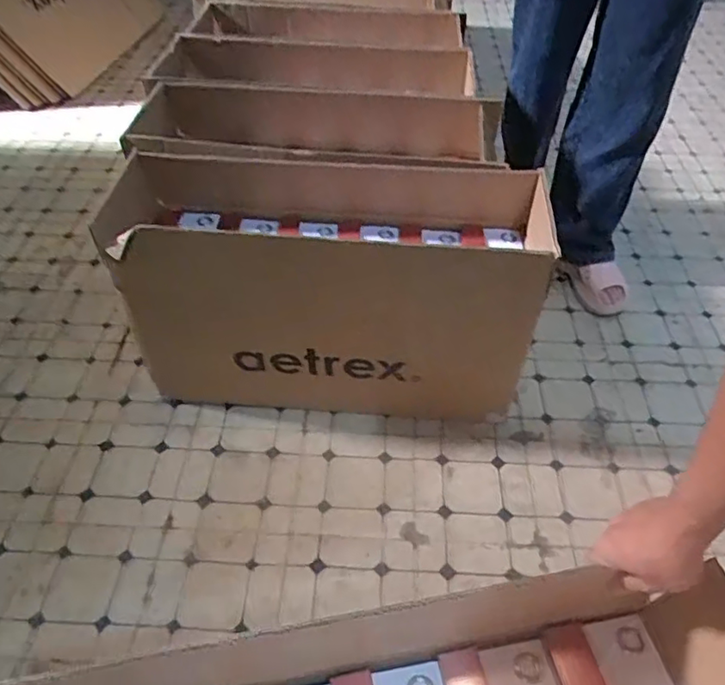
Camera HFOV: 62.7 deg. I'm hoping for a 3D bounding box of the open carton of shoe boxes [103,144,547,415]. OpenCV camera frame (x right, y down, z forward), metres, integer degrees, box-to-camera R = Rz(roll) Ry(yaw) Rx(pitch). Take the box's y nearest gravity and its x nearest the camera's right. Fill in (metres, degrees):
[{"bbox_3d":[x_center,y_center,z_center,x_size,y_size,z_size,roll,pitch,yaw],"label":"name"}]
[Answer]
[{"bbox_3d":[-0.072,-0.092,1.019,0.699,0.359,0.232,4,48,3],"label":"open carton of shoe boxes"}]

